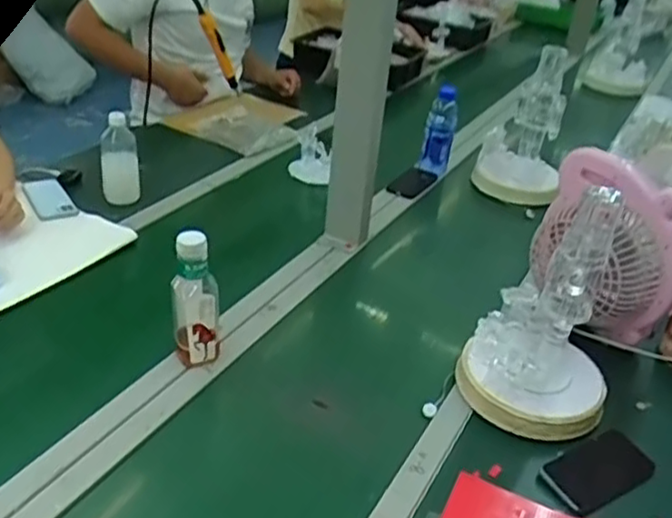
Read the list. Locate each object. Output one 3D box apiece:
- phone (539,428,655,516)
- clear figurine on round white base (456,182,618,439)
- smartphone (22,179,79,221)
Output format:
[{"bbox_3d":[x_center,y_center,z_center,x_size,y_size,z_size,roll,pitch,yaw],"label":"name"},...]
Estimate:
[{"bbox_3d":[0.350,0.275,0.897,0.161,0.011,0.082,-14,38,-29],"label":"phone"},{"bbox_3d":[0.300,0.074,0.937,0.201,0.312,0.176,22,35,23],"label":"clear figurine on round white base"},{"bbox_3d":[-0.591,-0.127,1.396,0.072,0.011,0.164,-17,39,-32],"label":"smartphone"}]

